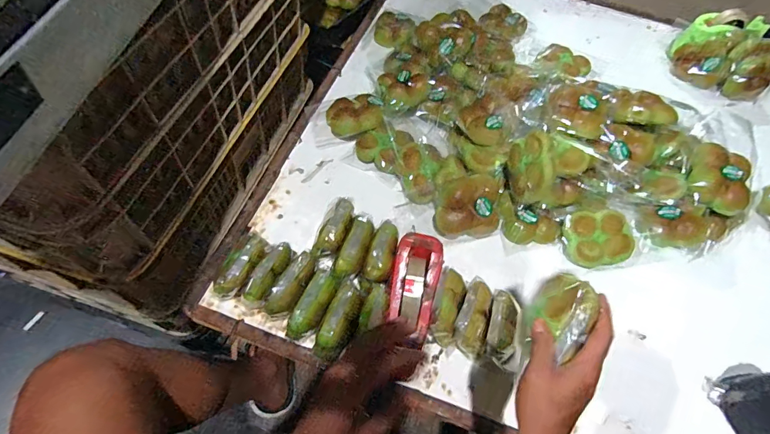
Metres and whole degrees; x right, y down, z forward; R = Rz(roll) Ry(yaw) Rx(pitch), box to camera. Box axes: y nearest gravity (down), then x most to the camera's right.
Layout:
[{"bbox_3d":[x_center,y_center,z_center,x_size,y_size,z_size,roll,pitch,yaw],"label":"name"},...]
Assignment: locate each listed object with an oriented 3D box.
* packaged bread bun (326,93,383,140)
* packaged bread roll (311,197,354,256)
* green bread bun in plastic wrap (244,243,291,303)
[{"bbox_3d":[-0.061,-0.207,0.808,0.113,0.052,0.097,-10,61,-9],"label":"packaged bread bun"},{"bbox_3d":[-0.077,0.018,0.620,0.037,0.043,0.101,20,60,8],"label":"packaged bread roll"},{"bbox_3d":[-0.170,0.078,0.580,0.036,0.029,0.097,17,60,7],"label":"green bread bun in plastic wrap"}]

